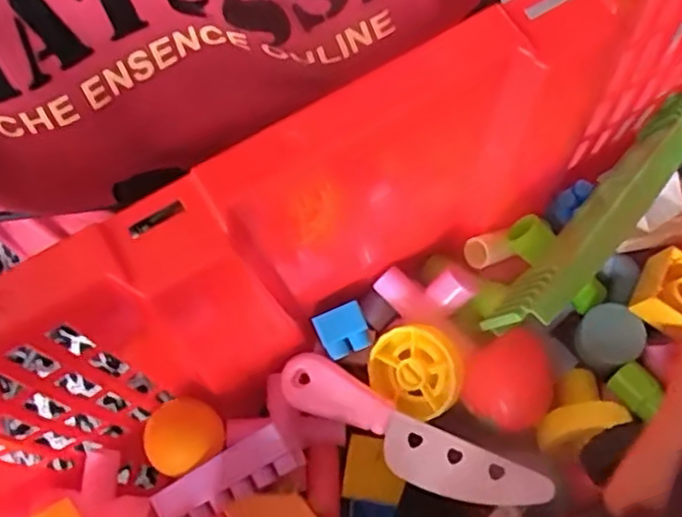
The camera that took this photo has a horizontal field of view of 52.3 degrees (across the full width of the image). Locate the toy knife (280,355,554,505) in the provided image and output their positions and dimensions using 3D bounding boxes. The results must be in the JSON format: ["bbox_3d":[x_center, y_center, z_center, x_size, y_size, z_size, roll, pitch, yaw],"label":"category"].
[{"bbox_3d":[0.029,0.082,0.313,0.125,0.016,0.028,27,75,9],"label":"toy knife"}]

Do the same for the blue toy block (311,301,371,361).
[{"bbox_3d":[0.001,0.034,0.330,0.023,0.010,0.021,-24,73,-6],"label":"blue toy block"}]

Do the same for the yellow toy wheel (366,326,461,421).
[{"bbox_3d":[0.034,0.054,0.326,0.044,0.018,0.037,32,76,10],"label":"yellow toy wheel"}]

